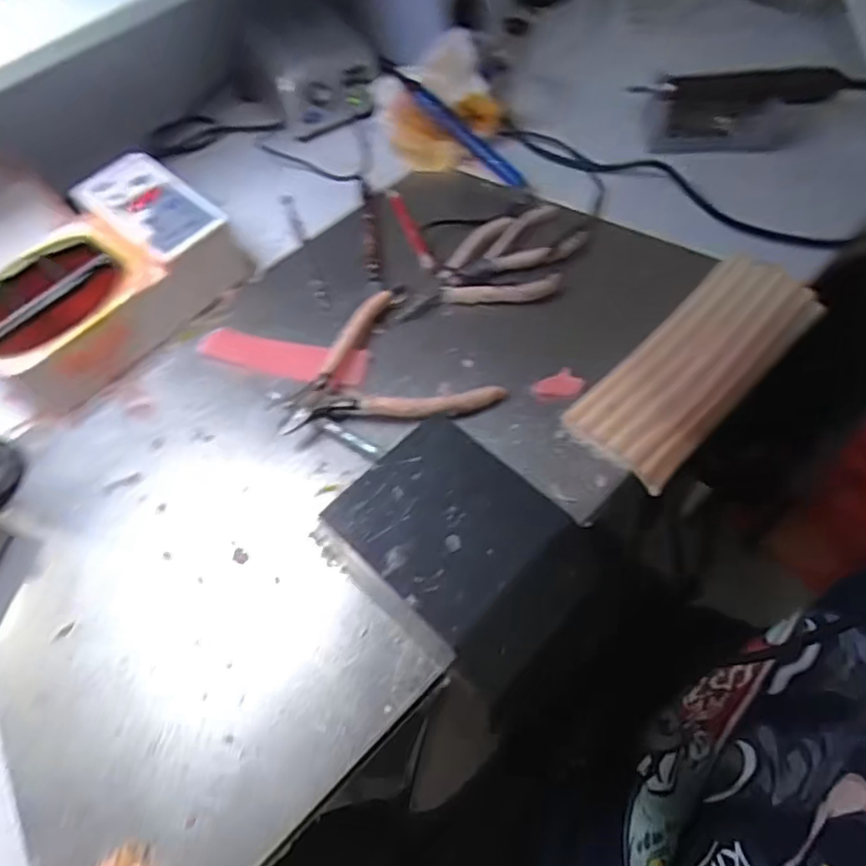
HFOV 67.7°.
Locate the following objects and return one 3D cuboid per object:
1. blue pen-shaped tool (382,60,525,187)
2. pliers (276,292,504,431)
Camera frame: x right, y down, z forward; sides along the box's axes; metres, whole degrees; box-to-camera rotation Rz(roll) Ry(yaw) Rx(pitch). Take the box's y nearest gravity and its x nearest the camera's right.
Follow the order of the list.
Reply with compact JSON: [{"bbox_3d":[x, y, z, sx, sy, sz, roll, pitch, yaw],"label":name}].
[{"bbox_3d":[0.016,-0.271,0.562,0.161,0.018,0.017,44,67,4],"label":"blue pen-shaped tool"},{"bbox_3d":[-0.031,-0.054,0.457,0.144,0.021,0.109,-9,59,0],"label":"pliers"}]

